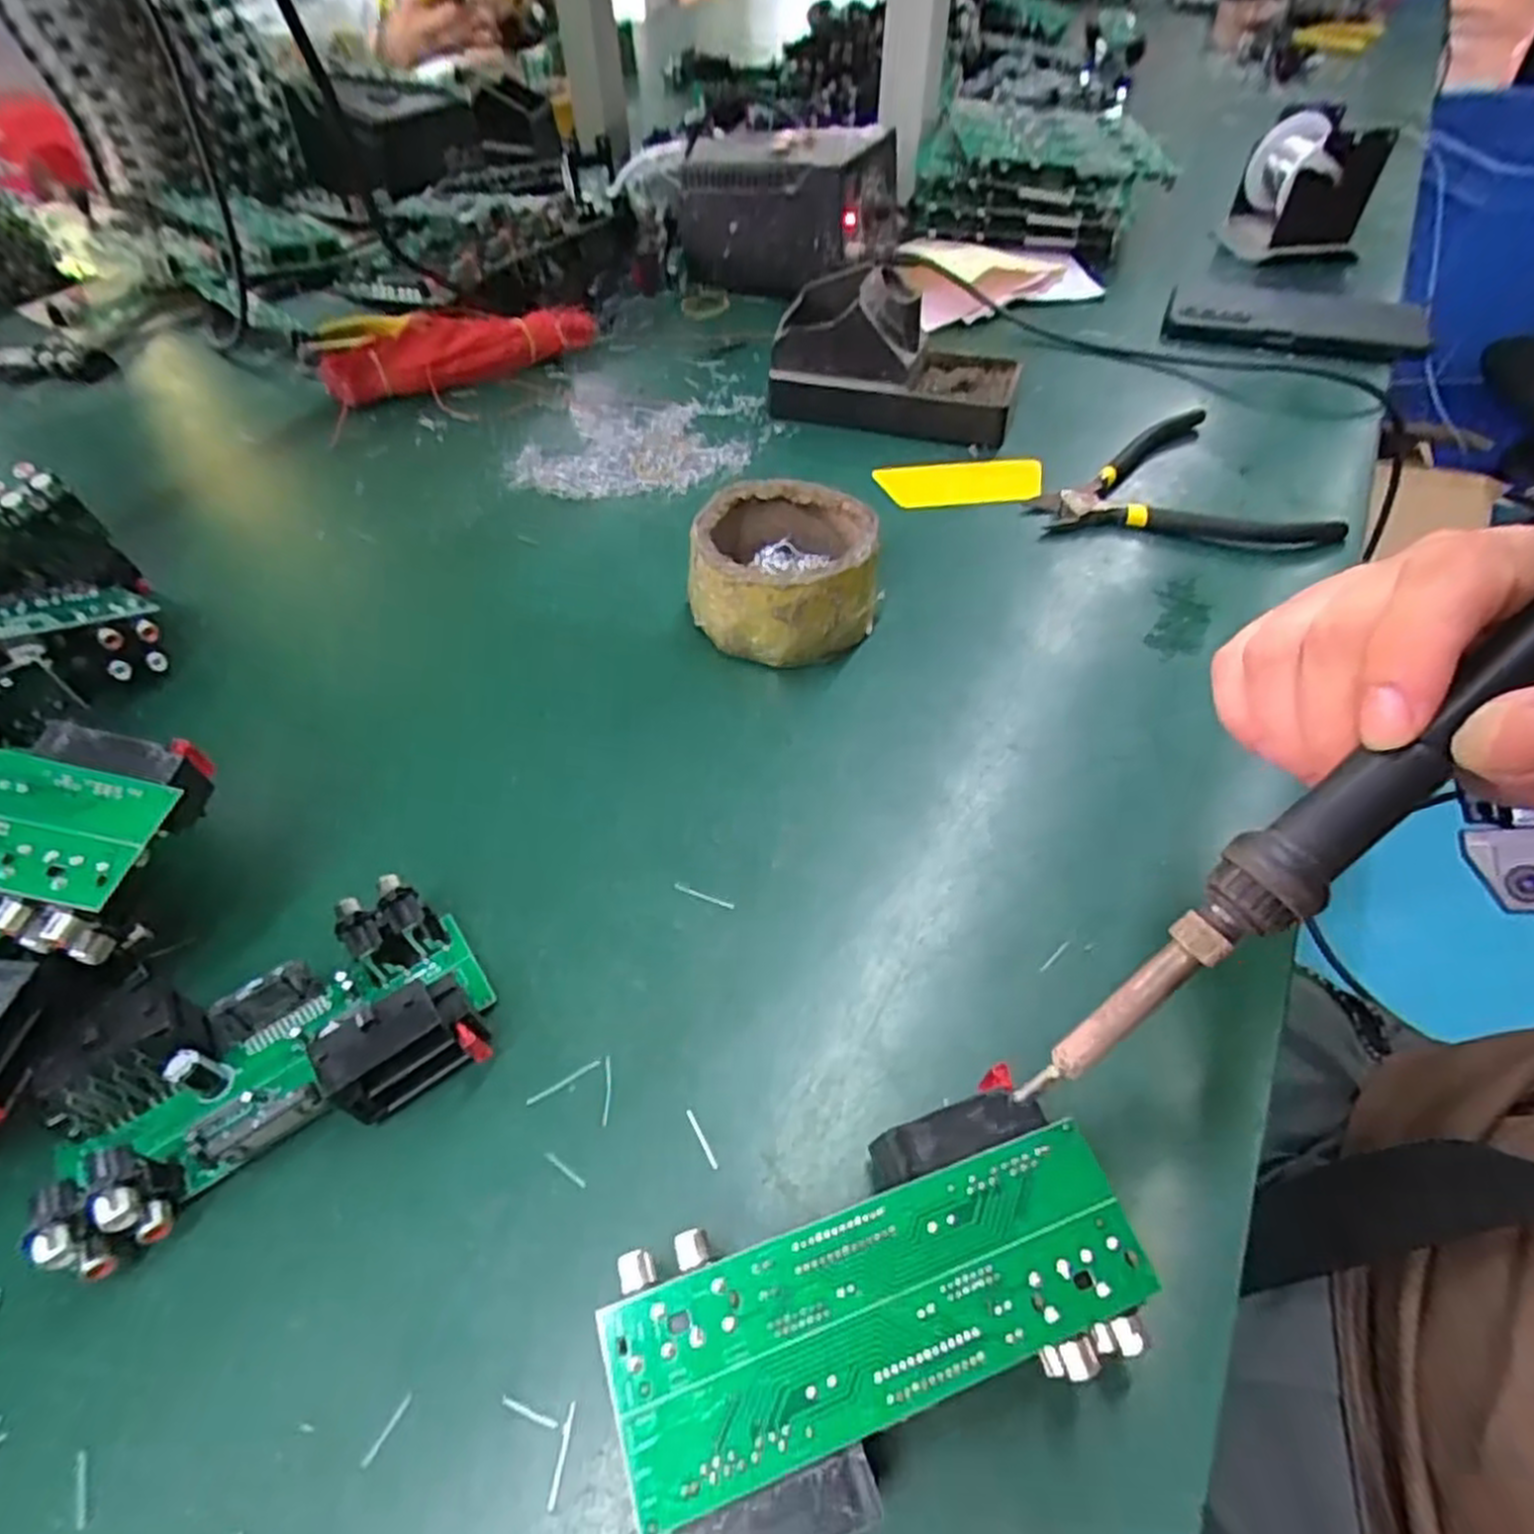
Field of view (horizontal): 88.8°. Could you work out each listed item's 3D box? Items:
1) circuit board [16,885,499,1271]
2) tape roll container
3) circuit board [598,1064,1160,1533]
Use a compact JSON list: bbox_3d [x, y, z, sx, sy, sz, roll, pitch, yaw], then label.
[{"bbox_3d":[-0.151,0.084,0.238,0.118,0.032,0.072,-28,56,-20],"label":"circuit board"},{"bbox_3d":[0.009,-0.090,0.365,0.082,0.049,0.078,-1,51,1],"label":"tape roll container"},{"bbox_3d":[0.027,0.130,0.191,0.121,0.035,0.060,-20,53,-14],"label":"circuit board"}]

